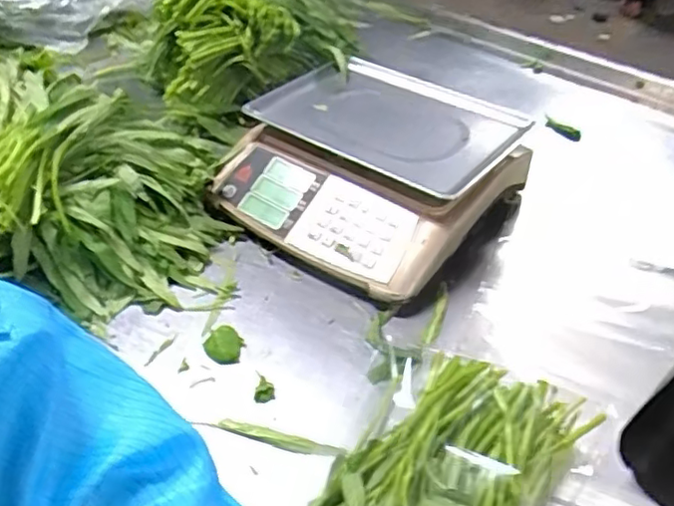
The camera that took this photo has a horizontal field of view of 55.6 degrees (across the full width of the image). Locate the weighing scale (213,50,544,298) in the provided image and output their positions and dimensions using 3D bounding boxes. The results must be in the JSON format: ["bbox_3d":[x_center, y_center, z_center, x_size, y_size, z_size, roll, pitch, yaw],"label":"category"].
[{"bbox_3d":[0.038,-0.115,0.866,0.345,0.115,0.327,25,46,26],"label":"weighing scale"}]

